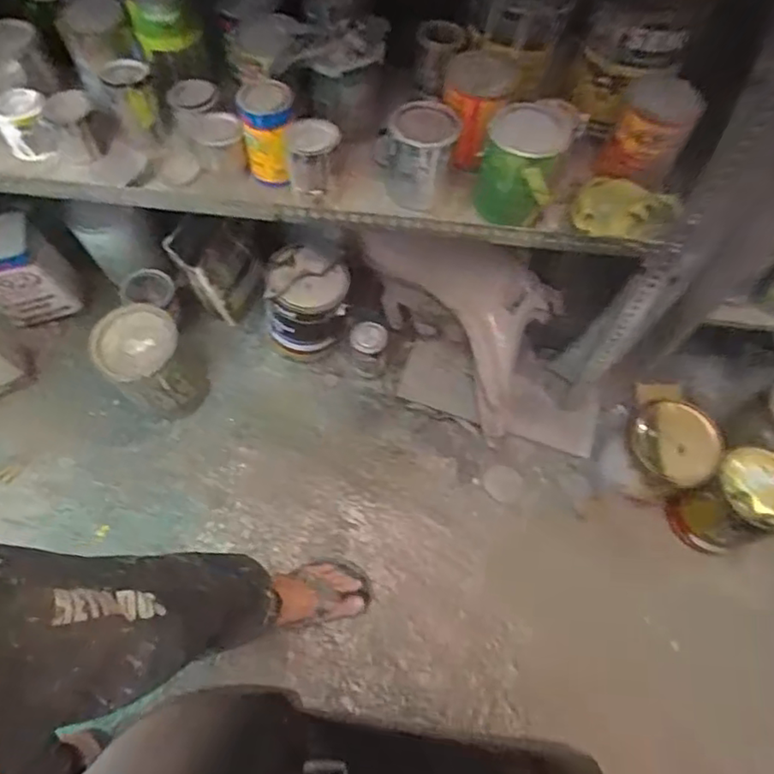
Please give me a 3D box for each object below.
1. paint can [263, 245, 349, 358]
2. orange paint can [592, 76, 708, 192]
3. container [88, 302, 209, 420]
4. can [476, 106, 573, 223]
[{"bbox_3d":[-0.170,-0.178,1.289,0.169,0.225,0.149,1,61,-2],"label":"paint can"},{"bbox_3d":[0.392,-0.377,0.893,0.102,0.153,0.097,1,61,-2],"label":"orange paint can"},{"bbox_3d":[-0.497,-0.032,1.263,0.156,0.245,0.188,-34,68,-19],"label":"container"},{"bbox_3d":[0.185,-0.310,0.839,0.102,0.128,0.108,1,61,-2],"label":"can"}]

